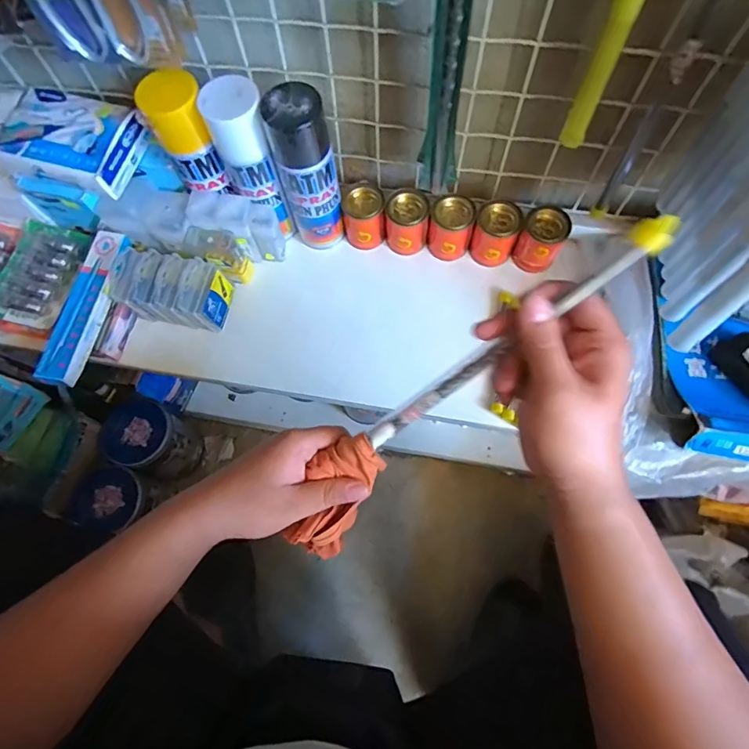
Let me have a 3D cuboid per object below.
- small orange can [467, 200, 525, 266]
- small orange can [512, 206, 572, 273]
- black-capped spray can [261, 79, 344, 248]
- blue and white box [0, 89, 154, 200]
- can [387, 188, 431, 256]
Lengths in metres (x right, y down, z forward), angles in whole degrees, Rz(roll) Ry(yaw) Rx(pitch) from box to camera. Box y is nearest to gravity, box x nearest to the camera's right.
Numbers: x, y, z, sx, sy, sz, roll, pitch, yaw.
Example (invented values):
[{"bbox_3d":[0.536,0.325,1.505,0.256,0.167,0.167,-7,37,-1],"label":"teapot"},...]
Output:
[{"bbox_3d":[0.155,-0.180,0.578,0.053,0.069,0.045,20,69,10],"label":"small orange can"},{"bbox_3d":[0.209,-0.168,0.566,0.052,0.059,0.052,-1,67,2],"label":"small orange can"},{"bbox_3d":[-0.076,-0.229,0.535,0.061,0.204,0.053,-13,67,-3],"label":"black-capped spray can"},{"bbox_3d":[-0.360,-0.277,0.535,0.150,0.042,0.099,17,69,9],"label":"blue and white box"},{"bbox_3d":[0.044,-0.198,0.589,0.051,0.065,0.052,-1,67,2],"label":"can"}]

